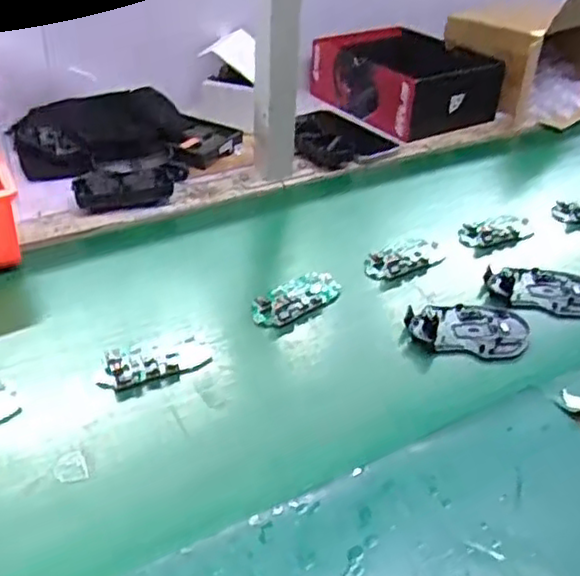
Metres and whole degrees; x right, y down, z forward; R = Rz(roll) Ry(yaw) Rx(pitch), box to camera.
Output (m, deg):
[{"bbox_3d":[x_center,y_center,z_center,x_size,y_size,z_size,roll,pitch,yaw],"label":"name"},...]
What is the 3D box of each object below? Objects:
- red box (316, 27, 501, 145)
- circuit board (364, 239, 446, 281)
[{"bbox_3d":[0.170,-0.334,1.069,0.198,0.096,0.263,-18,43,-27],"label":"red box"},{"bbox_3d":[0.119,-0.033,0.742,0.090,0.010,0.046,-21,44,-30],"label":"circuit board"}]

